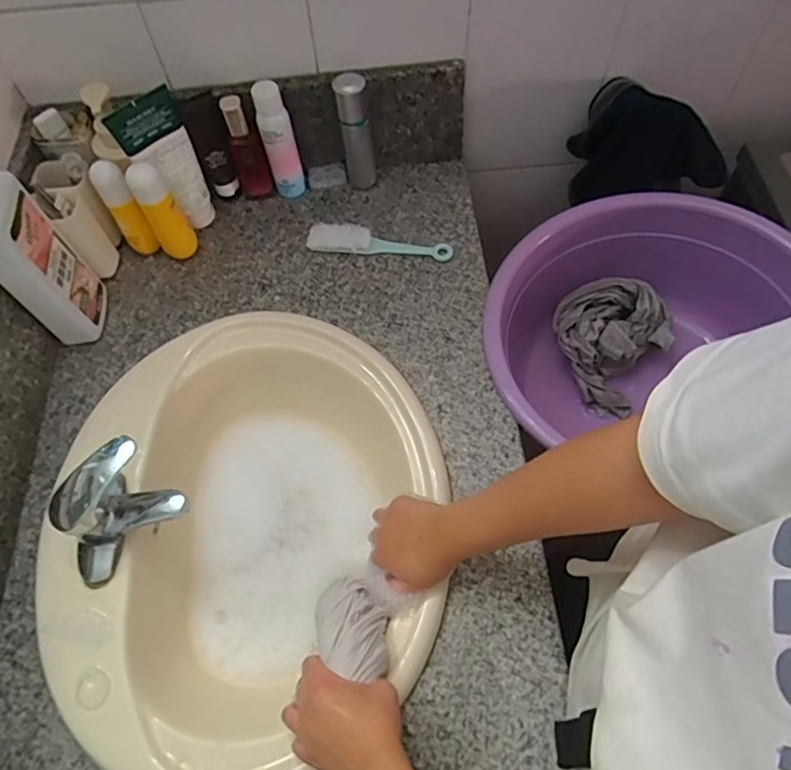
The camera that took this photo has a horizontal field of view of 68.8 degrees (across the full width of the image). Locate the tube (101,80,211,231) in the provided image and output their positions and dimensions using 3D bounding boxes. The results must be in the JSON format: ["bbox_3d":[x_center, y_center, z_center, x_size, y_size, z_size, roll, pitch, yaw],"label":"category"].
[{"bbox_3d":[-0.311,-0.293,0.796,0.084,0.193,0.059,-26,65,-11],"label":"tube"}]

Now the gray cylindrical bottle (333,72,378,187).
[{"bbox_3d":[-0.056,-0.362,0.829,0.042,0.163,0.047,-10,63,-3],"label":"gray cylindrical bottle"}]

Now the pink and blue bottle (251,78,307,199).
[{"bbox_3d":[-0.166,-0.343,0.823,0.048,0.171,0.036,-12,63,-4],"label":"pink and blue bottle"}]

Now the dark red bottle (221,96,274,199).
[{"bbox_3d":[-0.212,-0.333,0.826,0.040,0.160,0.030,-17,63,-6],"label":"dark red bottle"}]

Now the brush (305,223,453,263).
[{"bbox_3d":[-0.025,-0.203,0.823,0.208,0.021,0.046,11,64,8],"label":"brush"}]

